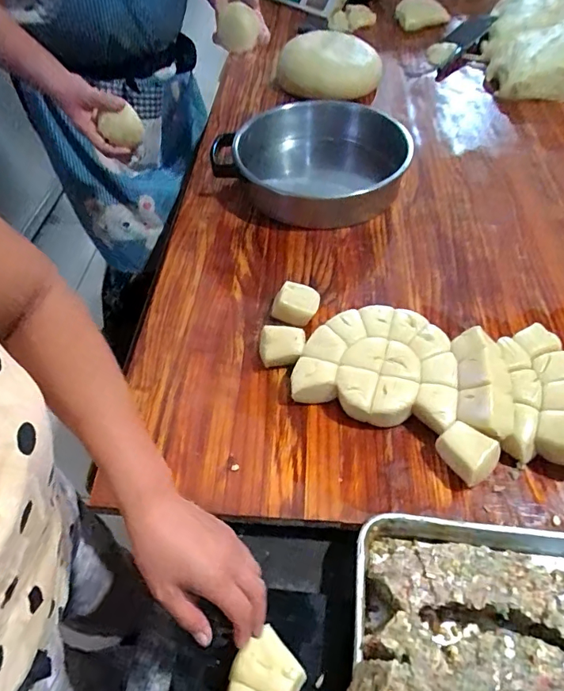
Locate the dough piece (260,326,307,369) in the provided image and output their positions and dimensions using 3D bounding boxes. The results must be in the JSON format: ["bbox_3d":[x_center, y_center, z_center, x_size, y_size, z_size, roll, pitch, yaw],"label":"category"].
[{"bbox_3d":[0.000,0.004,0.651,0.061,0.049,0.046,4,52,5],"label":"dough piece"}]

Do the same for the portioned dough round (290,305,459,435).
[{"bbox_3d":[0.126,0.026,0.629,0.197,0.051,0.166,10,53,9],"label":"portioned dough round"}]

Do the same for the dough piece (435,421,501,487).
[{"bbox_3d":[0.215,0.122,0.540,0.047,0.049,0.066,-32,58,-21],"label":"dough piece"}]

